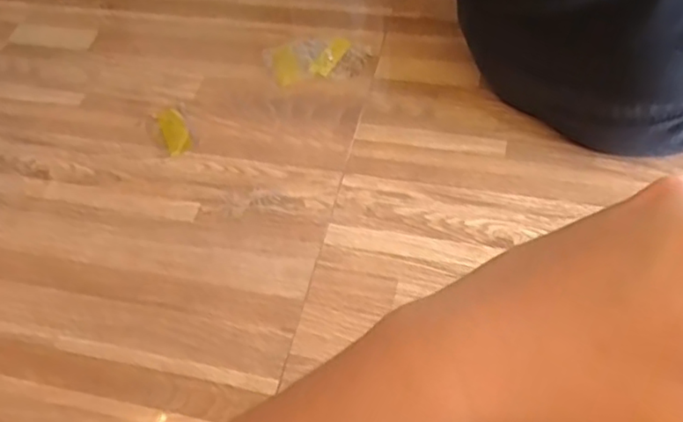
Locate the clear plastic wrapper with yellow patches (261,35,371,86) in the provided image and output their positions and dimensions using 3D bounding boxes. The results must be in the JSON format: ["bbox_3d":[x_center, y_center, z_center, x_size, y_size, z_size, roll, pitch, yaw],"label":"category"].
[{"bbox_3d":[-0.034,-0.217,0.904,0.139,0.007,0.084,-14,54,-4],"label":"clear plastic wrapper with yellow patches"}]

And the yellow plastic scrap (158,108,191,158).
[{"bbox_3d":[-0.224,-0.107,0.853,0.033,0.004,0.084,-23,55,-10],"label":"yellow plastic scrap"}]

